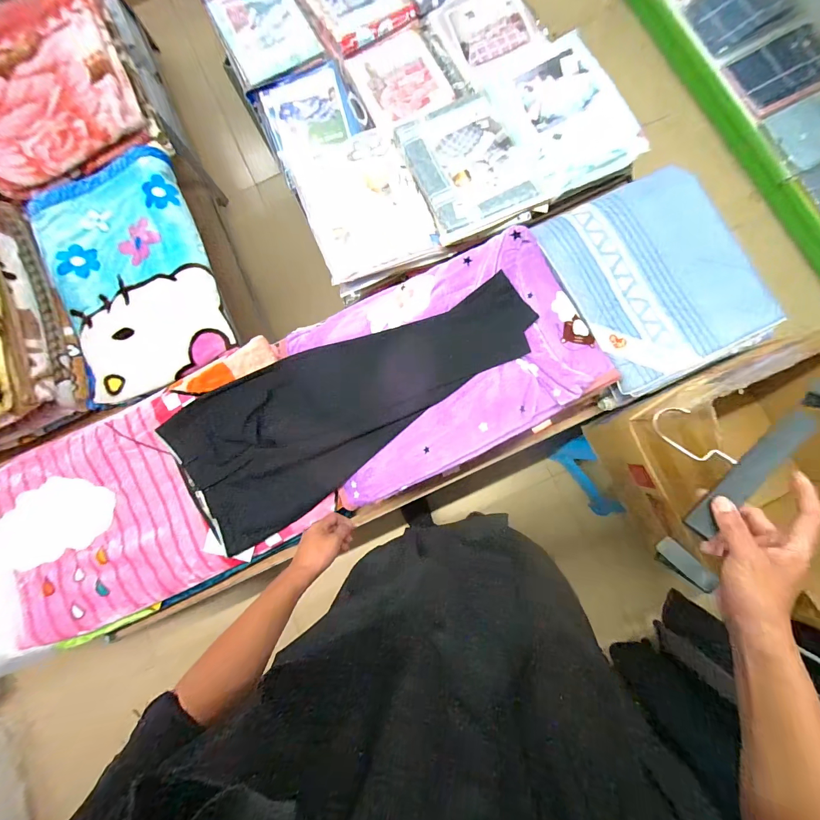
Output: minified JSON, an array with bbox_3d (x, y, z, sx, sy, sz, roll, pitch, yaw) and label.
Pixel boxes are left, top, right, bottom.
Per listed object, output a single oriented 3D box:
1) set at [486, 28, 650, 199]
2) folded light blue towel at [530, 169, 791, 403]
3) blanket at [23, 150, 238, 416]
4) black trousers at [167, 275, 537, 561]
[{"bbox_3d":[0.429,-0.853,1.023,0.325,0.043,0.447,-28,82,0],"label":"set"},{"bbox_3d":[0.623,-0.348,0.921,0.429,0.051,0.527,-23,82,1],"label":"folded light blue towel"},{"bbox_3d":[-0.842,-0.395,1.075,0.464,0.090,0.700,-23,82,1],"label":"blanket"},{"bbox_3d":[-0.159,-0.053,0.915,0.961,0.088,0.413,-33,82,0],"label":"black trousers"}]

